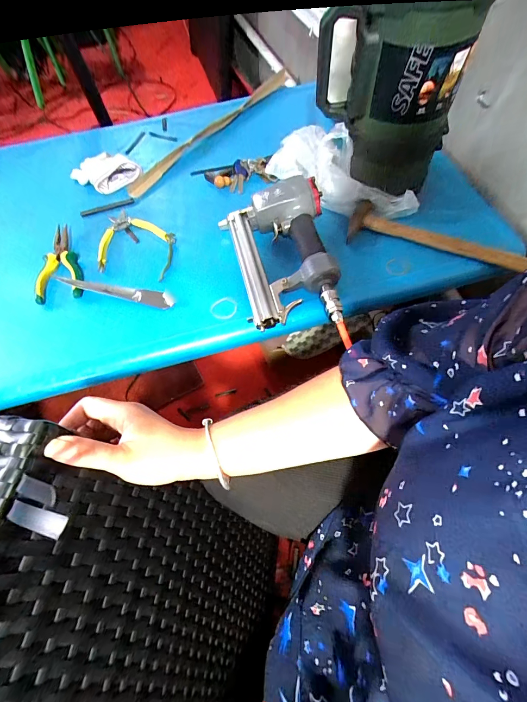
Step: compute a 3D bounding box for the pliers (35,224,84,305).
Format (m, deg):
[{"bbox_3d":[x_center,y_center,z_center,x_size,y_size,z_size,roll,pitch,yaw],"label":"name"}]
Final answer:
[{"bbox_3d":[-0.331,-0.142,0.513,0.067,0.020,0.148,-16,66,-7],"label":"pliers"}]

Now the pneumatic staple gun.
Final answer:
[{"bbox_3d":[0.025,-0.147,0.485,0.153,0.074,0.251,-7,65,-3],"label":"pneumatic staple gun"}]

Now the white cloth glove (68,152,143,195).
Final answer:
[{"bbox_3d":[-0.303,-0.344,0.608,0.106,0.025,0.093,39,68,18],"label":"white cloth glove"}]

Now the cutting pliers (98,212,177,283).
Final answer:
[{"bbox_3d":[-0.212,-0.179,0.535,0.122,0.008,0.139,0,65,0],"label":"cutting pliers"}]

